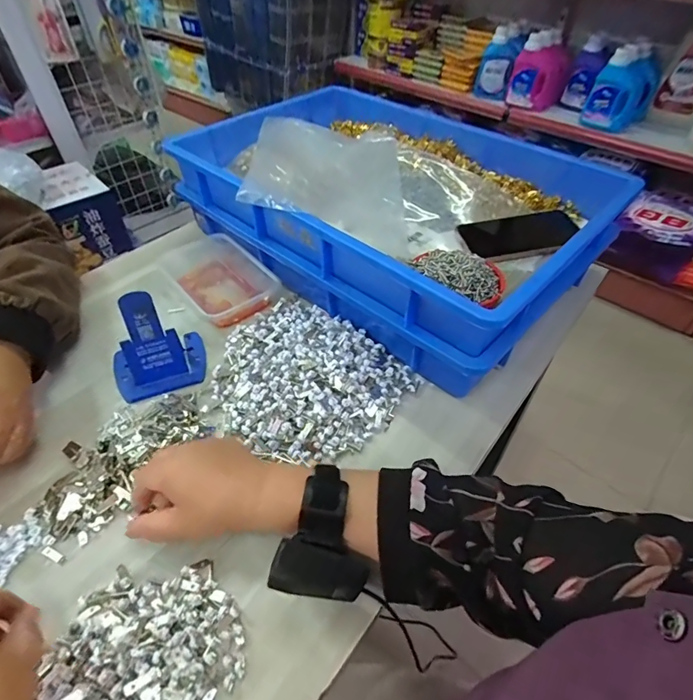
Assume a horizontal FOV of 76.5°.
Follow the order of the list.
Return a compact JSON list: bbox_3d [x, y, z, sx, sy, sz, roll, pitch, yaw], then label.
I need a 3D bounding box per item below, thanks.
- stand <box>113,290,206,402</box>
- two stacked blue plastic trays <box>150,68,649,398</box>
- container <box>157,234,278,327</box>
[{"bbox_3d":[-0.217,-0.011,0.488,0.104,0.086,0.080,-23,51,-21],"label":"stand"},{"bbox_3d":[0.046,-0.213,0.632,0.555,0.145,0.370,33,55,26],"label":"two stacked blue plastic trays"},{"bbox_3d":[-0.190,-0.105,0.627,0.111,0.041,0.189,-36,57,-29],"label":"container"}]

